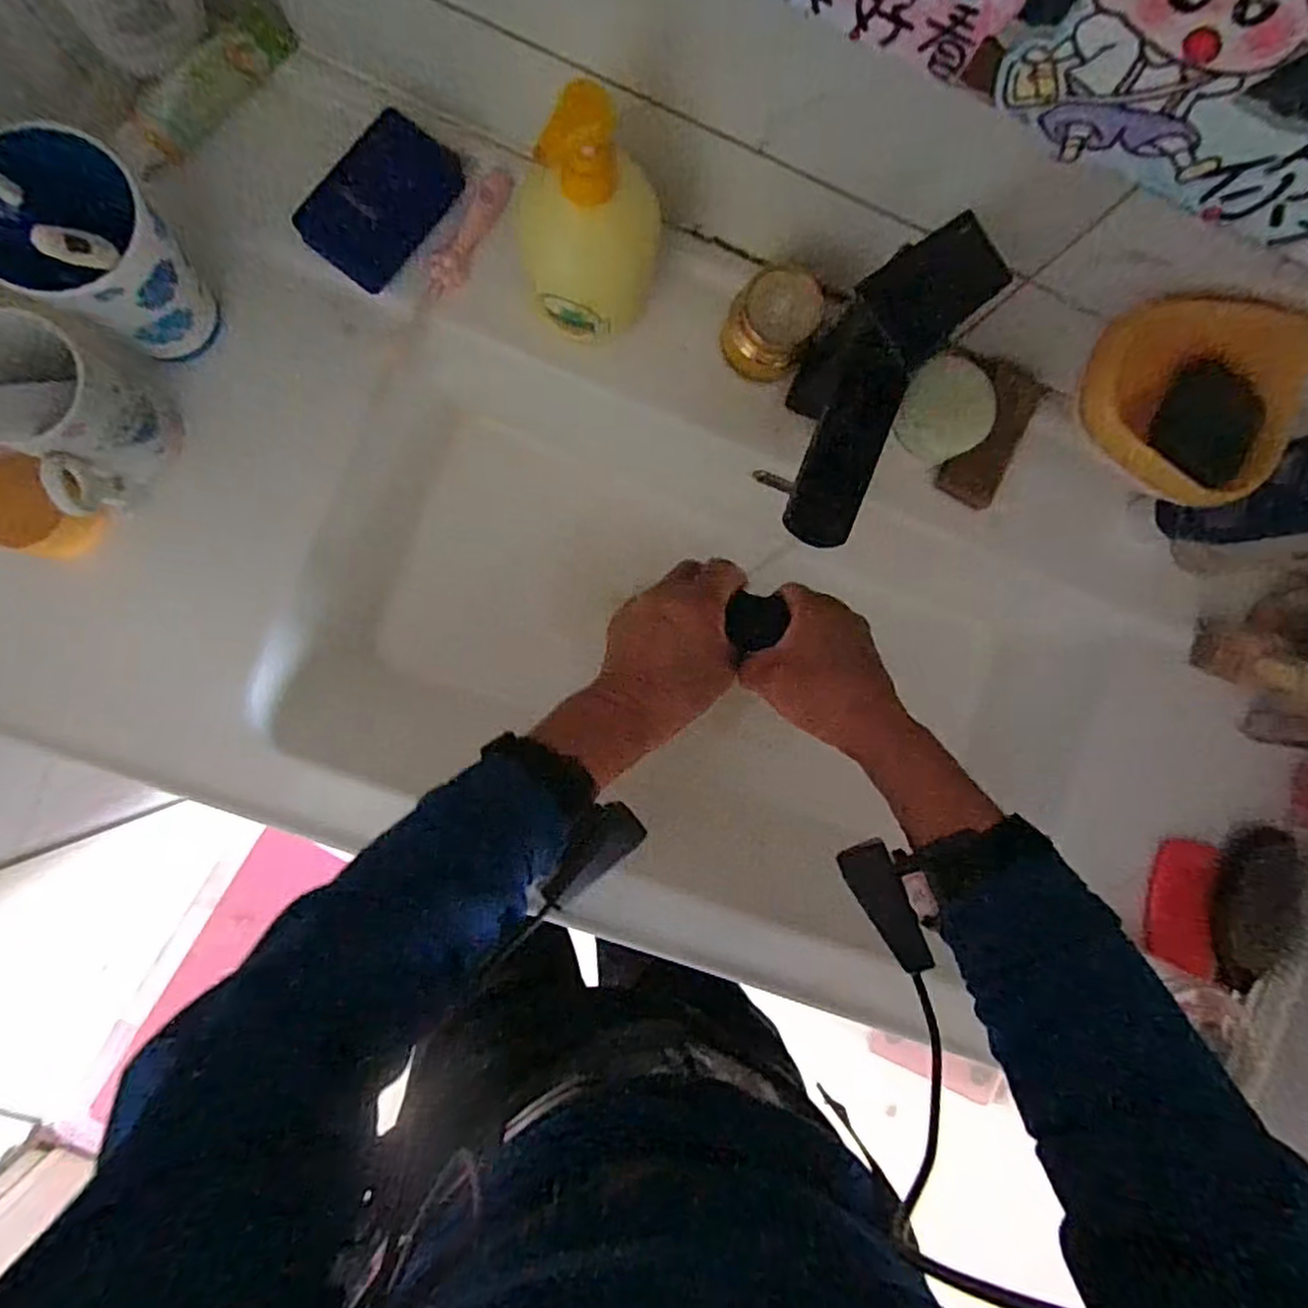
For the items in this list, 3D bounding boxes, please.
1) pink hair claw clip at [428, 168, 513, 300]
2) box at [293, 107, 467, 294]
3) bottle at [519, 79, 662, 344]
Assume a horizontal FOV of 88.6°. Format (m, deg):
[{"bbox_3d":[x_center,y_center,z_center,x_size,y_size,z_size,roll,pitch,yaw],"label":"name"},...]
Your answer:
[{"bbox_3d":[-0.126,-0.284,0.456,0.020,0.012,0.088,36,100,-5],"label":"pink hair claw clip"},{"bbox_3d":[-0.180,-0.301,0.444,0.065,0.013,0.107,35,87,-5],"label":"box"},{"bbox_3d":[-0.037,-0.250,0.390,0.080,0.146,0.073,8,89,-6],"label":"bottle"}]

